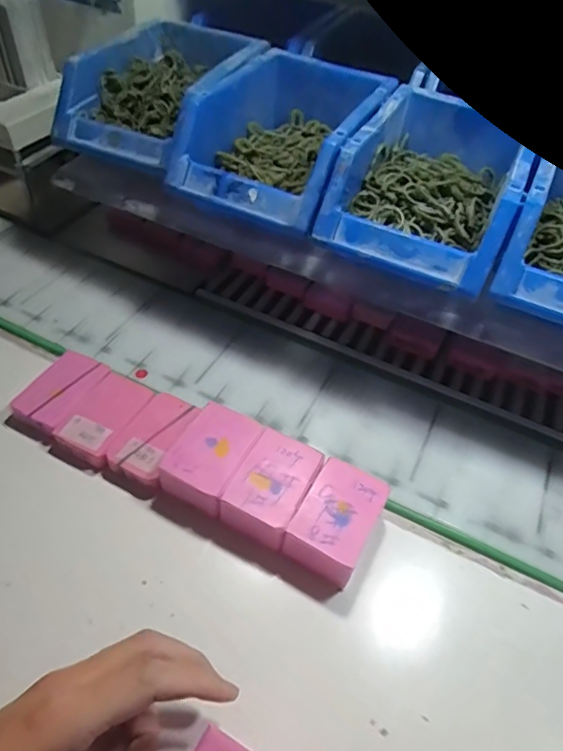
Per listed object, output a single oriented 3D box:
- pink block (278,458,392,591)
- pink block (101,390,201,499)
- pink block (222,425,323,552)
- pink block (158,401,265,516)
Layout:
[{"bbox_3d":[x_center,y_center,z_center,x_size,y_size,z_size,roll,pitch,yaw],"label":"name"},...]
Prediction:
[{"bbox_3d":[0.037,0.101,0.357,0.052,0.034,0.077,28,52,15],"label":"pink block"},{"bbox_3d":[-0.093,0.050,0.388,0.045,0.016,0.078,27,54,15],"label":"pink block"},{"bbox_3d":[-0.007,0.082,0.368,0.048,0.035,0.075,24,50,14],"label":"pink block"},{"bbox_3d":[-0.050,0.062,0.382,0.050,0.032,0.073,25,50,14],"label":"pink block"}]

